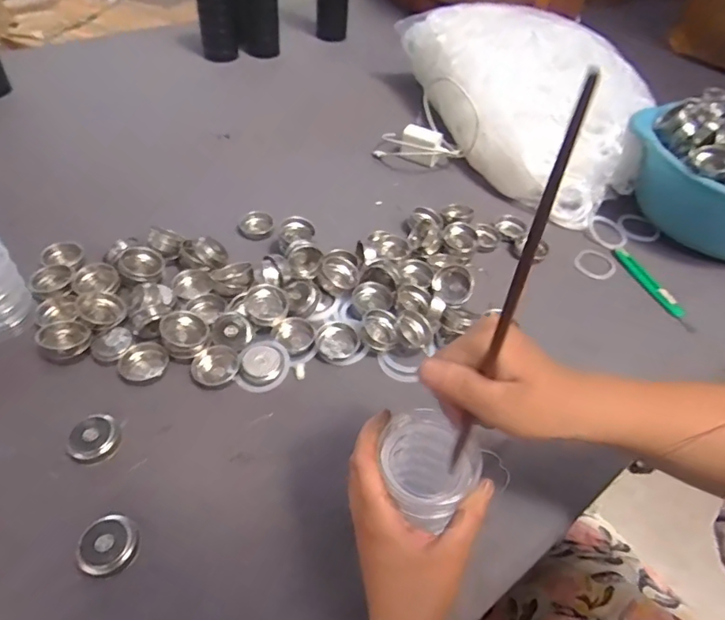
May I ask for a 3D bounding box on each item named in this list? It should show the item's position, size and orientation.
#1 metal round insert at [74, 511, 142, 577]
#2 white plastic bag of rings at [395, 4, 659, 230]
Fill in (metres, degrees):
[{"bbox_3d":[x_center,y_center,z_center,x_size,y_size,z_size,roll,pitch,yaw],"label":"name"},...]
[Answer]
[{"bbox_3d":[-0.196,0.182,0.398,0.040,0.018,0.042,3,47,-2],"label":"metal round insert"},{"bbox_3d":[0.236,-0.358,0.819,0.236,0.160,0.473,-26,54,-25],"label":"white plastic bag of rings"}]

